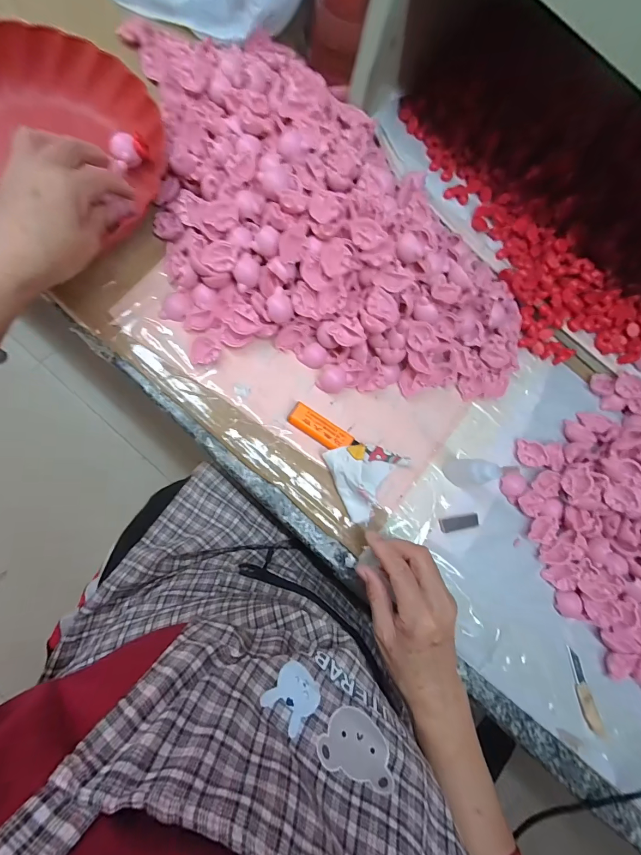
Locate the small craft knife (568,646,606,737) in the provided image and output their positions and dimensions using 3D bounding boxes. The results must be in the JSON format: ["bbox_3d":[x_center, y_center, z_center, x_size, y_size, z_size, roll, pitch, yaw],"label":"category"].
[{"bbox_3d":[0.277,0.278,0.395,0.015,0.004,0.087,-16,85,-8],"label":"small craft knife"}]

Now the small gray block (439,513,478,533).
[{"bbox_3d":[0.149,0.102,0.401,0.044,0.004,0.015,-7,84,-8],"label":"small gray block"}]

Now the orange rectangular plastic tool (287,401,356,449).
[{"bbox_3d":[0.000,0.001,0.391,0.068,0.018,0.027,31,81,-2],"label":"orange rectangular plastic tool"}]

